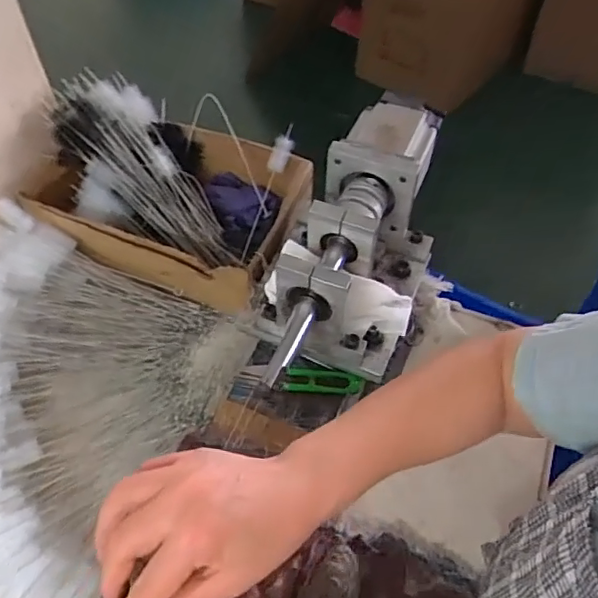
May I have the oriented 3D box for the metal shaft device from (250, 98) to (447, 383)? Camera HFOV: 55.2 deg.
[{"bbox_3d":[0.050,-0.037,0.533,0.126,0.136,0.322,18,53,12],"label":"metal shaft device"}]

